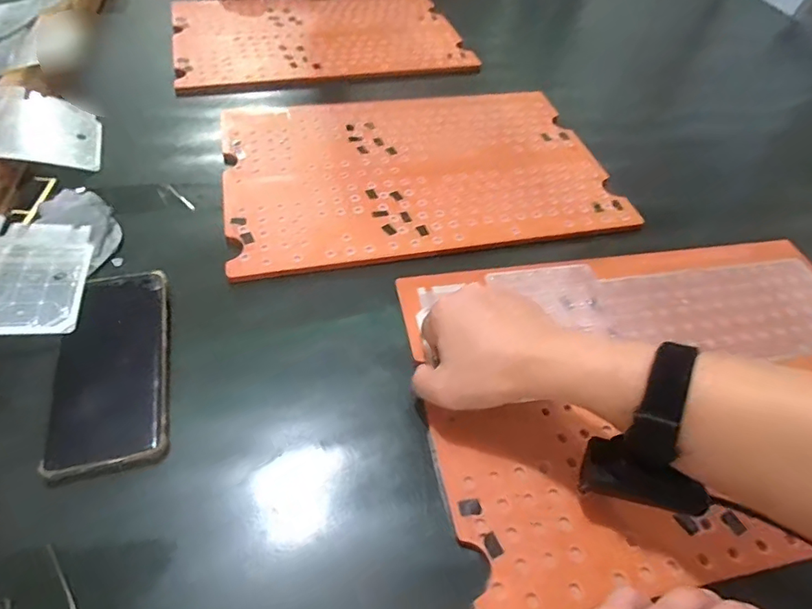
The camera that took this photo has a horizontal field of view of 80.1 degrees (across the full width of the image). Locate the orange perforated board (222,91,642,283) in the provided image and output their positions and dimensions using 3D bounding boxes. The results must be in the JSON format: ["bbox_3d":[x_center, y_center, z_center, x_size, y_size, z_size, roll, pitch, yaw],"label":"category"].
[{"bbox_3d":[0.013,-0.163,0.558,0.419,0.005,0.281,-9,54,-12],"label":"orange perforated board"}]

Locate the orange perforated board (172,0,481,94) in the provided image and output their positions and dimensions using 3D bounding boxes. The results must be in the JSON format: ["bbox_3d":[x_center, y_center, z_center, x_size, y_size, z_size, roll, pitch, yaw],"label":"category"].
[{"bbox_3d":[-0.134,-0.424,0.748,0.417,0.007,0.278,-12,54,-14],"label":"orange perforated board"}]

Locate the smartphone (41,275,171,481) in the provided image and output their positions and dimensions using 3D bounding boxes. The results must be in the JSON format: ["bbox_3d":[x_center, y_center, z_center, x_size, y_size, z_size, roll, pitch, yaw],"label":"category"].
[{"bbox_3d":[-0.223,0.045,0.368,0.077,0.018,0.165,-10,54,-13],"label":"smartphone"}]

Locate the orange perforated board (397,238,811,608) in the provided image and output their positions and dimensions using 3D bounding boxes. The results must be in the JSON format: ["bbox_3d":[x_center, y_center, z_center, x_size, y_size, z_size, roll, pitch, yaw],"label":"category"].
[{"bbox_3d":[0.221,0.058,0.399,0.415,0.013,0.281,-6,53,-10],"label":"orange perforated board"}]

